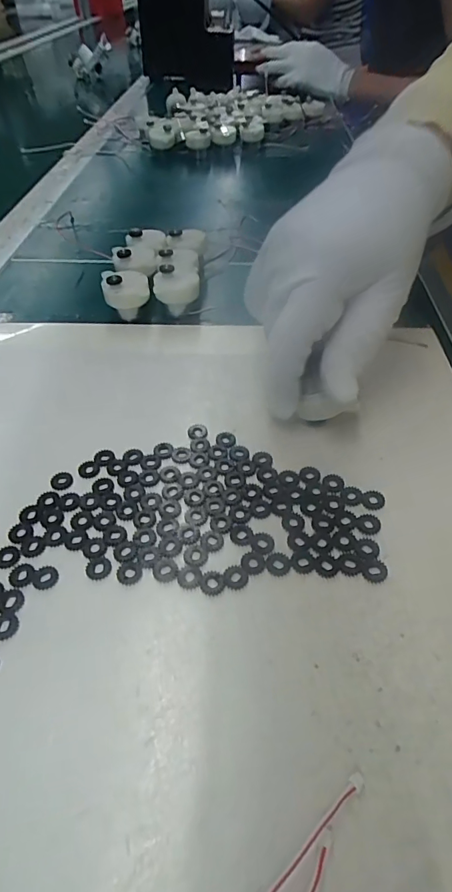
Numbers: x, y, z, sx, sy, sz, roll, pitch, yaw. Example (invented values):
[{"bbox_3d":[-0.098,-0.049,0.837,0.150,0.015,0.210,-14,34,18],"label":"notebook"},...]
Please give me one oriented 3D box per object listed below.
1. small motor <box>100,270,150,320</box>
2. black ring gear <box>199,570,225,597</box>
[{"bbox_3d":[-0.071,-0.107,0.325,0.032,0.032,0.029,-8,47,-8],"label":"small motor"},{"bbox_3d":[-0.006,0.057,0.192,0.011,0.004,0.011,0,46,0],"label":"black ring gear"}]

